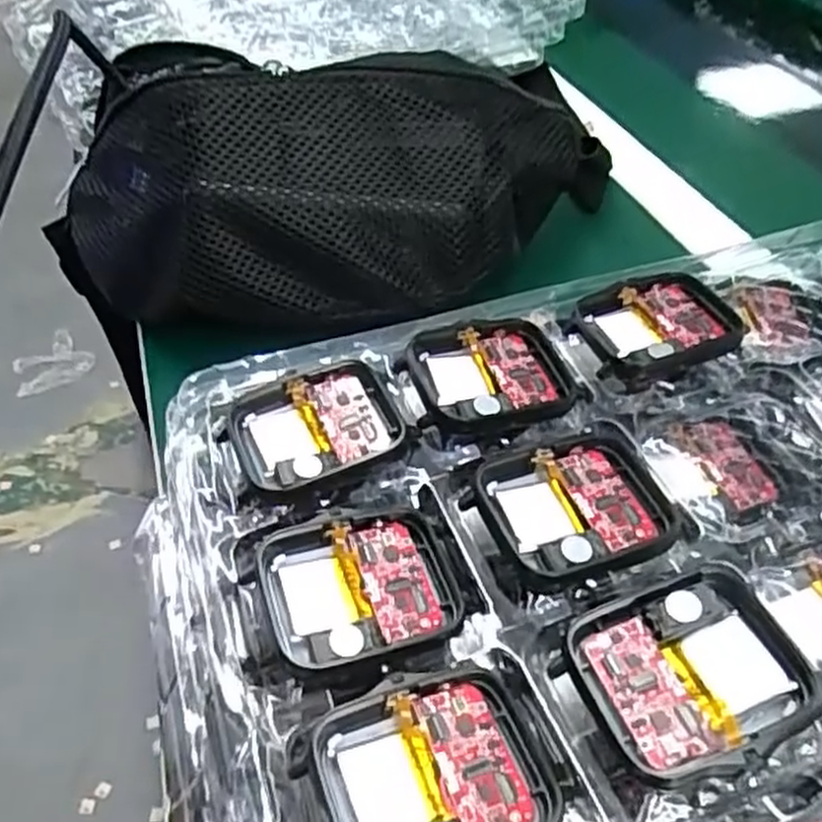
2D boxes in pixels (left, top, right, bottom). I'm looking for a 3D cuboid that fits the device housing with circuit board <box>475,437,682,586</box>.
[{"bbox_3d":[0.041,0.024,0.192,0.045,0.006,0.037,-10,46,-10],"label":"device housing with circuit board"}]

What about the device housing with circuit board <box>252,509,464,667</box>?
[{"bbox_3d":[-0.011,0.041,0.181,0.043,0.010,0.037,-14,47,-14],"label":"device housing with circuit board"}]

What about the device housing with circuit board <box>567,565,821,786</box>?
[{"bbox_3d":[0.059,0.053,0.161,0.044,0.007,0.037,-13,46,-13],"label":"device housing with circuit board"}]

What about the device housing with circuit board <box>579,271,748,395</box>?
[{"bbox_3d":[0.076,-0.026,0.241,0.045,0.008,0.040,-9,46,-9],"label":"device housing with circuit board"}]

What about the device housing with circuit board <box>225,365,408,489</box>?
[{"bbox_3d":[-0.025,0.005,0.211,0.043,0.008,0.036,-14,47,-14],"label":"device housing with circuit board"}]

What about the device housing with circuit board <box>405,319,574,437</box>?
[{"bbox_3d":[0.023,-0.011,0.226,0.042,0.008,0.036,-10,46,-10],"label":"device housing with circuit board"}]

